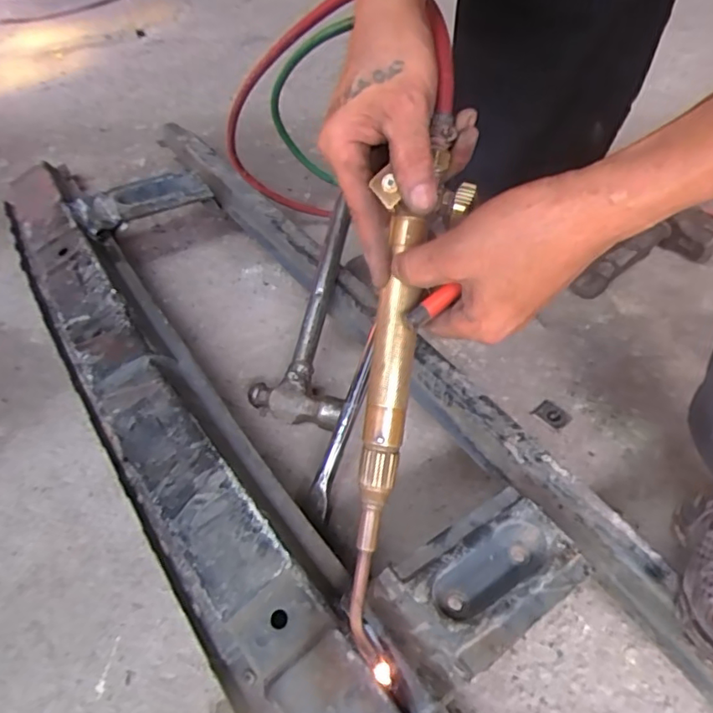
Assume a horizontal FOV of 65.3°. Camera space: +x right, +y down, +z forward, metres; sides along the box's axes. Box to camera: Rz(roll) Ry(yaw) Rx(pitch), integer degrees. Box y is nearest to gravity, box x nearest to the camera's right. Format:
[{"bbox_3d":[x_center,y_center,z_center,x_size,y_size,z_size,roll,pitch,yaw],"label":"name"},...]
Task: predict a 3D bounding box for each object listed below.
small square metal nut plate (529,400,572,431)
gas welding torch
[{"bbox_3d":[0.235,0.069,0.668,0.039,0.004,0.032,34,57,29],"label":"small square metal nut plate"},{"bbox_3d":[0.021,0.048,0.356,0.049,0.317,0.036,9,4,10],"label":"gas welding torch"}]

